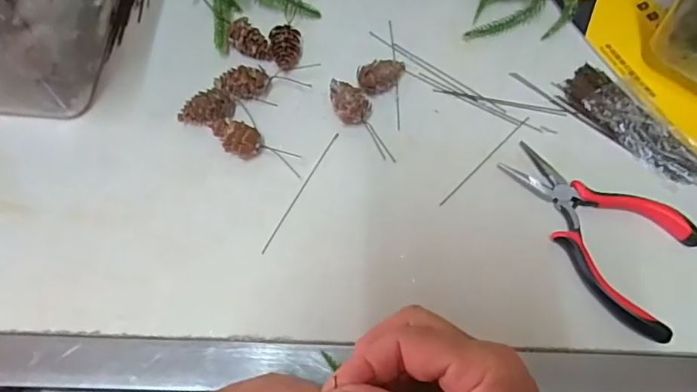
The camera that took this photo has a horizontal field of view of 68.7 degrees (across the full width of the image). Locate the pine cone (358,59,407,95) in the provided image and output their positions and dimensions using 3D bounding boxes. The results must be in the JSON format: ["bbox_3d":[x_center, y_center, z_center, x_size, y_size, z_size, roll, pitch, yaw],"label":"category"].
[{"bbox_3d":[0.024,-0.087,0.371,0.036,0.023,0.019,-17,69,-9],"label":"pine cone"}]

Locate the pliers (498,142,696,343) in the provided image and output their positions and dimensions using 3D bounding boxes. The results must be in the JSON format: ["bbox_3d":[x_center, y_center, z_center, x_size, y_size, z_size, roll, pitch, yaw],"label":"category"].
[{"bbox_3d":[0.156,0.024,0.333,0.128,0.013,0.083,30,70,10],"label":"pliers"}]

